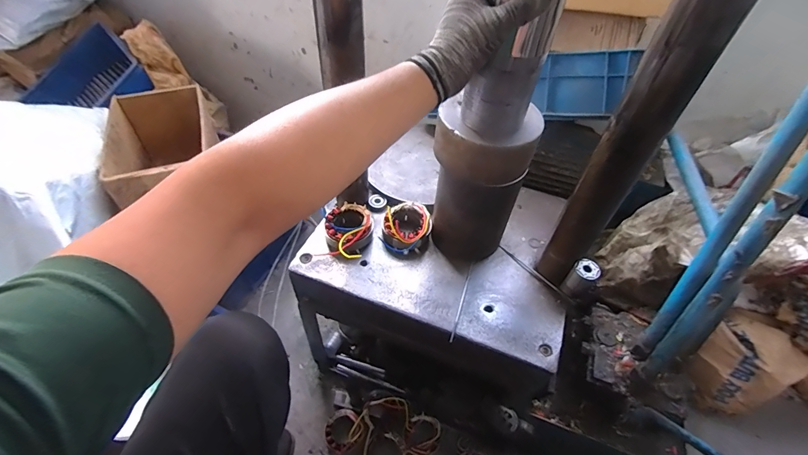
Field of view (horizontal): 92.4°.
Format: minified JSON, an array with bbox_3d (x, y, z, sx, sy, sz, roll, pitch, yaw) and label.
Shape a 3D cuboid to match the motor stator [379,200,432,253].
[{"bbox_3d":[0.003,-0.002,0.704,0.089,0.053,0.092,7,49,2],"label":"motor stator"}]

